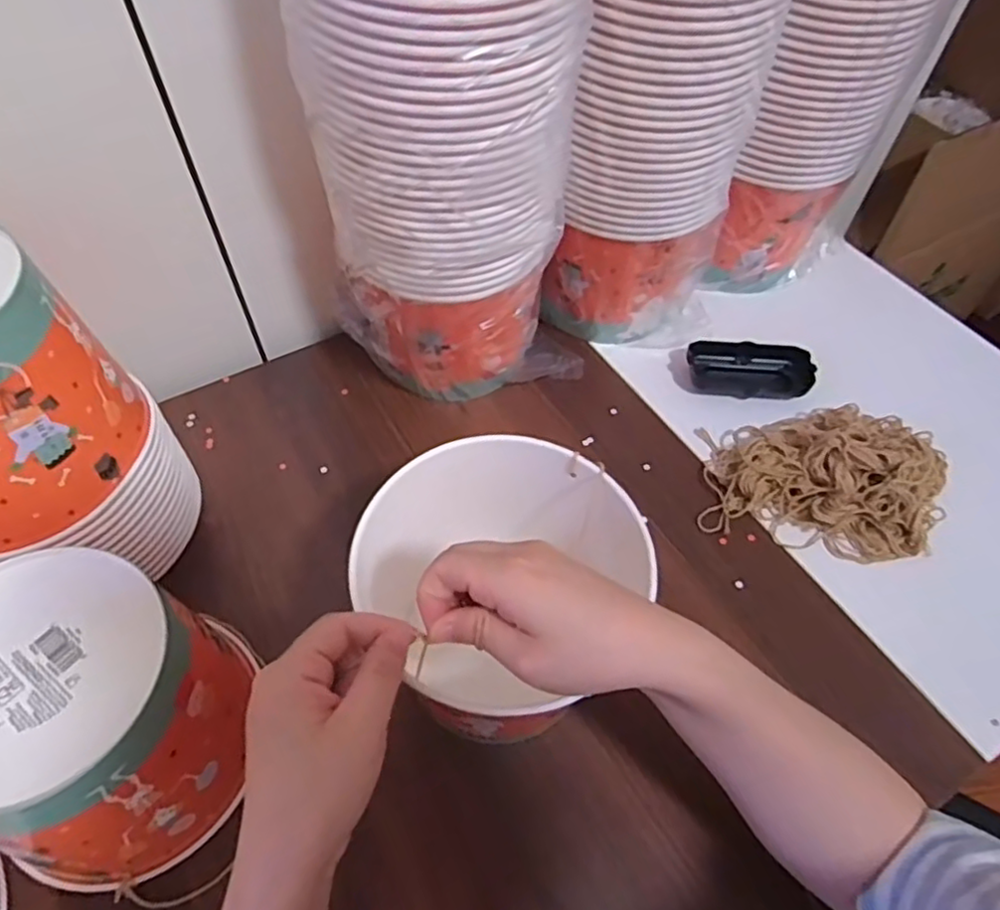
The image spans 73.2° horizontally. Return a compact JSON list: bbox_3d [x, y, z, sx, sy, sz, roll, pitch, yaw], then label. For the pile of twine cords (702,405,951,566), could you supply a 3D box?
[{"bbox_3d":[0.269,0.006,0.542,0.189,0.052,0.137,9,55,4],"label":"pile of twine cords"}]

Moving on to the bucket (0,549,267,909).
[{"bbox_3d":[-0.222,0.151,0.371,0.152,0.137,0.143,1,55,-2],"label":"bucket"}]

